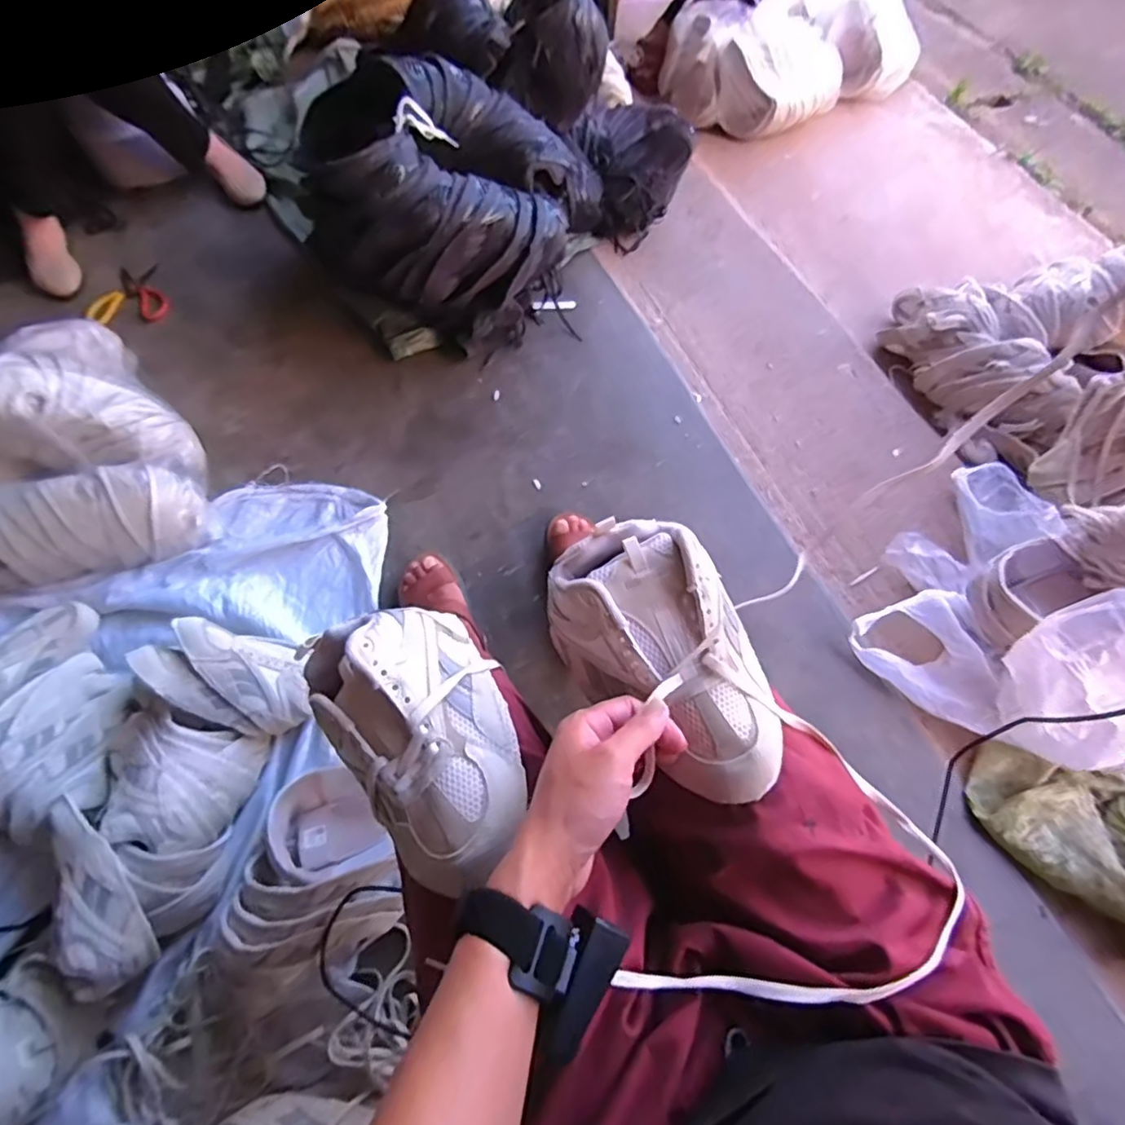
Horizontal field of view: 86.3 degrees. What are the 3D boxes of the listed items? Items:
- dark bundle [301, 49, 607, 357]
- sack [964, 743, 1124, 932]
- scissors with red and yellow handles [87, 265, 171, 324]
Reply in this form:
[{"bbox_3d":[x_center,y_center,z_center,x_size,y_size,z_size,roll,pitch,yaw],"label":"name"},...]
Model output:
[{"bbox_3d":[-0.205,-0.602,1.071,0.431,0.365,0.320,-19,66,-7],"label":"dark bundle"},{"bbox_3d":[0.706,0.364,0.762,0.288,0.100,0.248,2,65,2],"label":"sack"},{"bbox_3d":[-0.872,-0.544,1.202,0.138,0.021,0.195,-22,66,-9],"label":"scissors with red and yellow handles"}]

